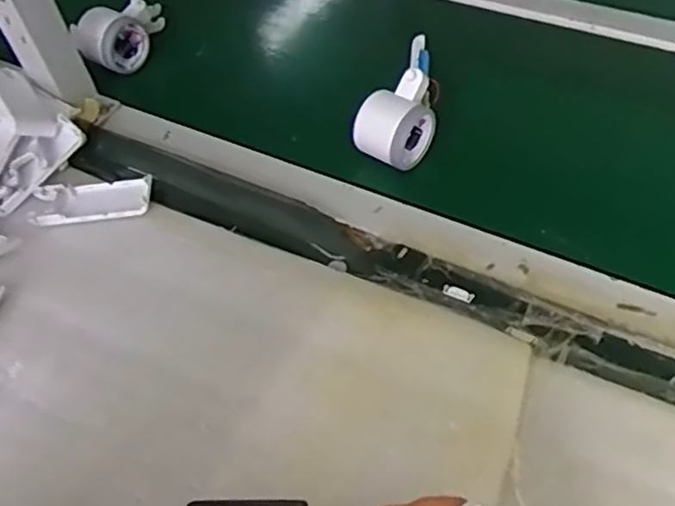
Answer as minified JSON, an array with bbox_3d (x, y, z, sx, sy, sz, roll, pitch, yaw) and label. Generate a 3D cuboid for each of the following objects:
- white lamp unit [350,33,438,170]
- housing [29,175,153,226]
[{"bbox_3d":[0.071,-0.149,0.610,0.057,0.064,0.157,20,58,19],"label":"white lamp unit"},{"bbox_3d":[-0.215,-0.047,0.580,0.104,0.011,0.043,-8,54,-1],"label":"housing"}]

